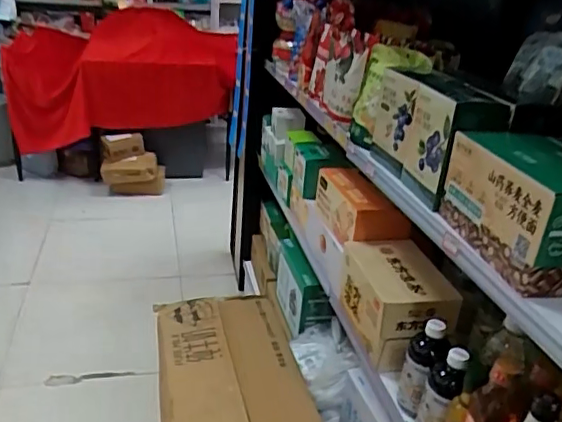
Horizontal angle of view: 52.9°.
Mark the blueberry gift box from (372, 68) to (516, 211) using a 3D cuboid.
[{"bbox_3d":[0.247,-0.135,0.956,0.094,0.165,0.281,-4,26,-17],"label":"blueberry gift box"}]

